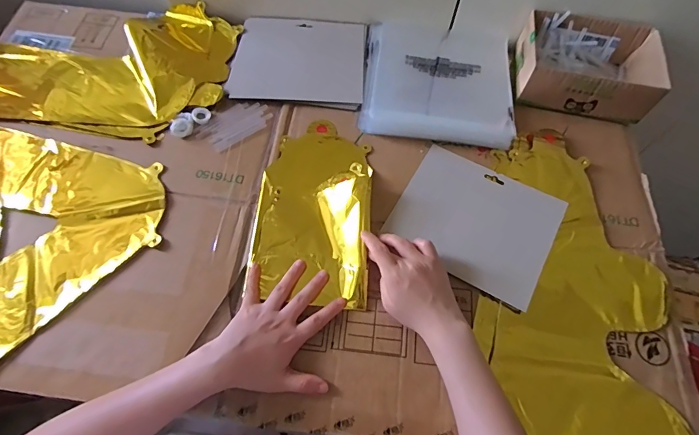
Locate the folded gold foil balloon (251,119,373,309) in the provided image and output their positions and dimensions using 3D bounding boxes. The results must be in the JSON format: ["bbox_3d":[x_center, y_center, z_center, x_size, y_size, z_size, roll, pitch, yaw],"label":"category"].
[{"bbox_3d":[-0.044,-0.020,0.513,0.140,0.033,0.249,4,67,1],"label":"folded gold foil balloon"}]

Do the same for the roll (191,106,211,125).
[{"bbox_3d":[-0.209,-0.144,0.563,0.024,0.008,0.025,-32,71,-13],"label":"roll"}]

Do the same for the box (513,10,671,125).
[{"bbox_3d":[0.348,-0.226,0.592,0.185,0.063,0.139,12,67,4],"label":"box"}]

